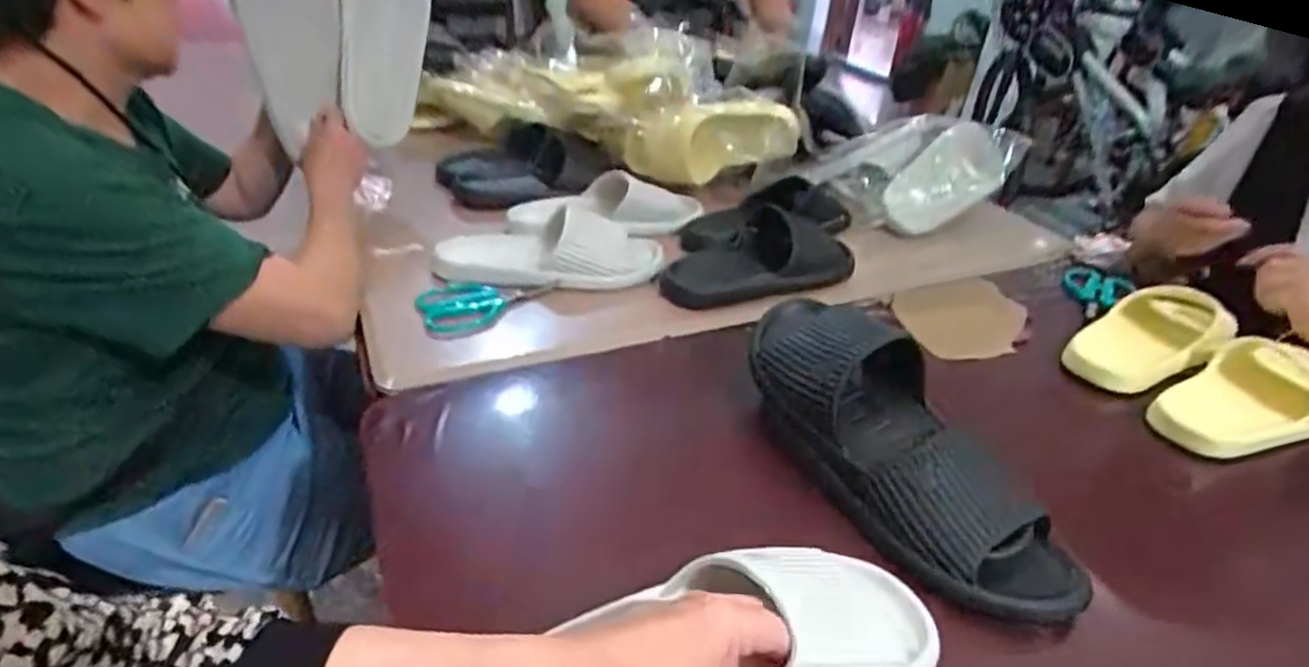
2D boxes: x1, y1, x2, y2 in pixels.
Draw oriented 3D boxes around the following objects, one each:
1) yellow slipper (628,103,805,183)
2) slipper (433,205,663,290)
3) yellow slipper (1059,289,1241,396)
[{"bbox_3d":[0.074,-0.276,1.009,0.242,0.125,0.147,-3,34,-12],"label":"yellow slipper"},{"bbox_3d":[-0.120,-0.091,0.803,0.254,0.083,0.097,-2,33,-11],"label":"slipper"},{"bbox_3d":[0.529,0.007,0.755,0.193,0.035,0.099,-25,41,-17],"label":"yellow slipper"}]

